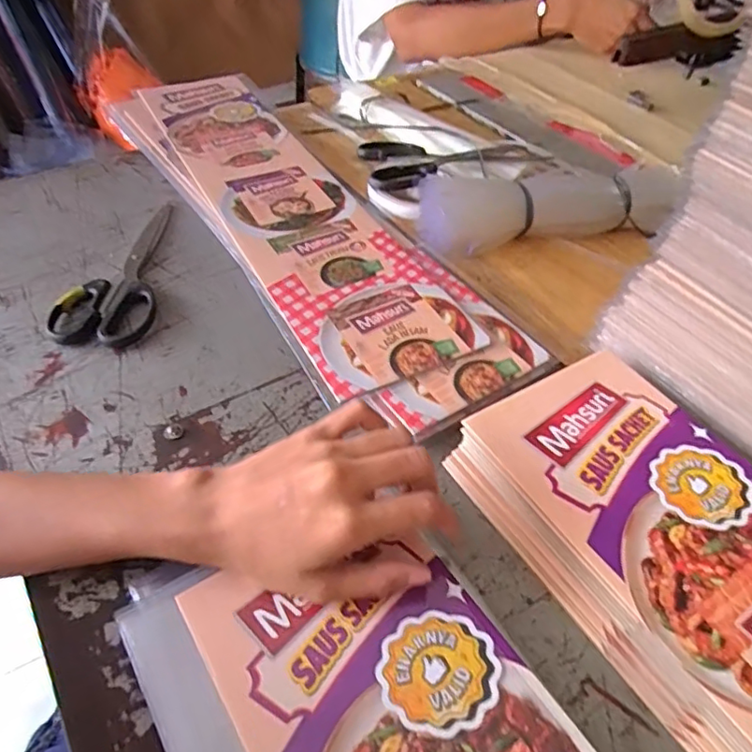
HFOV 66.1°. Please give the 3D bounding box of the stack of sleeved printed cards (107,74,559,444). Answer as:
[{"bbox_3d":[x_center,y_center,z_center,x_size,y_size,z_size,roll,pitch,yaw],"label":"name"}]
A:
[{"bbox_3d":[-0.078,-0.148,0.532,0.150,0.017,0.586,-27,58,-23],"label":"stack of sleeved printed cards"}]

